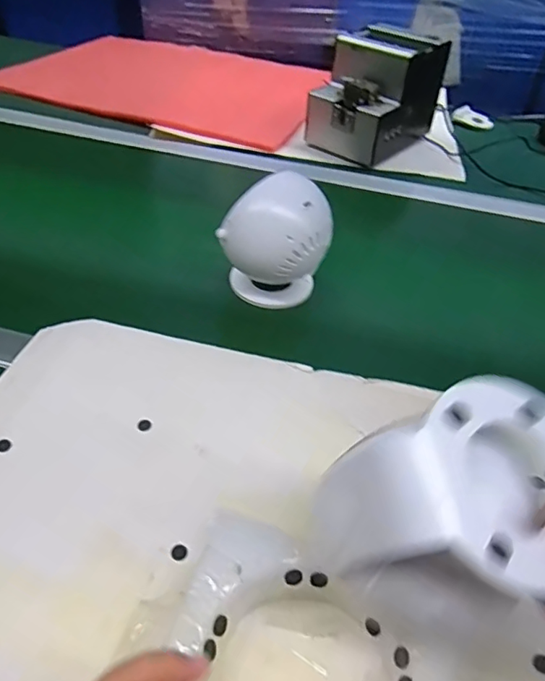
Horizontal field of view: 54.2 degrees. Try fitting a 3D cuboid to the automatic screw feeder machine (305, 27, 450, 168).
[{"bbox_3d":[0.161,-0.377,0.818,0.127,0.148,0.186,33,50,25],"label":"automatic screw feeder machine"}]

